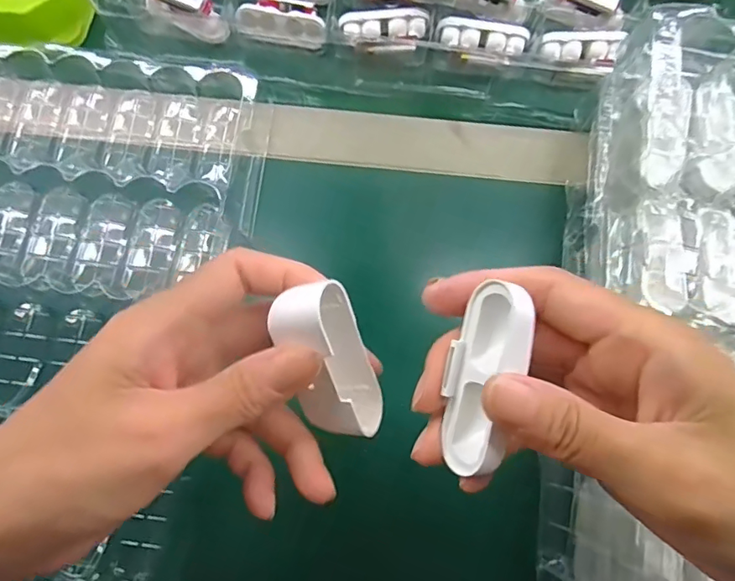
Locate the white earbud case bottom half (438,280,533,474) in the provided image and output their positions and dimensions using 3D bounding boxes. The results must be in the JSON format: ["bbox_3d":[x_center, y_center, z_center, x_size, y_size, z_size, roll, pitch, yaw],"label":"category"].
[{"bbox_3d":[0.039,0.031,0.171,0.021,0.018,0.063,14,92,4],"label":"white earbud case bottom half"}]

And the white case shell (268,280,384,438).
[{"bbox_3d":[-0.014,0.030,0.192,0.030,0.019,0.066,-22,116,-4],"label":"white case shell"}]

